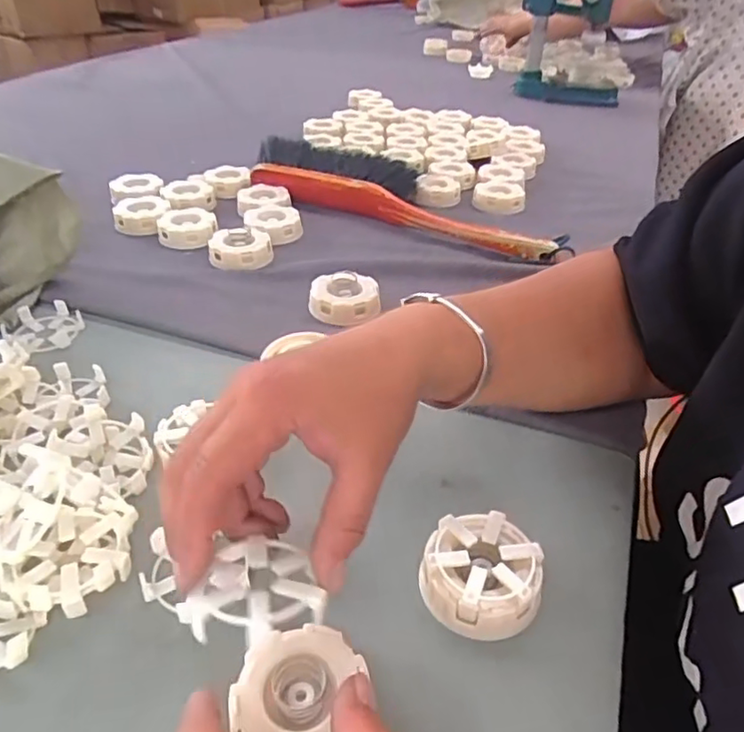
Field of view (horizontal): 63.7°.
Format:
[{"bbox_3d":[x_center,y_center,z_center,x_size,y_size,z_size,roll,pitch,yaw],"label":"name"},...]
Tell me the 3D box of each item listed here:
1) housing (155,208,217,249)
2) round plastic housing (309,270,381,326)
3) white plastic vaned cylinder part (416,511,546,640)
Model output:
[{"bbox_3d":[-0.195,-0.146,0.633,0.059,0.021,0.059,-4,39,-9],"label":"housing"},{"bbox_3d":[-0.024,-0.064,0.543,0.060,0.023,0.060,5,38,3],"label":"round plastic housing"},{"bbox_3d":[0.058,0.109,0.318,0.059,0.025,0.060,2,38,-1],"label":"white plastic vaned cylinder part"}]

